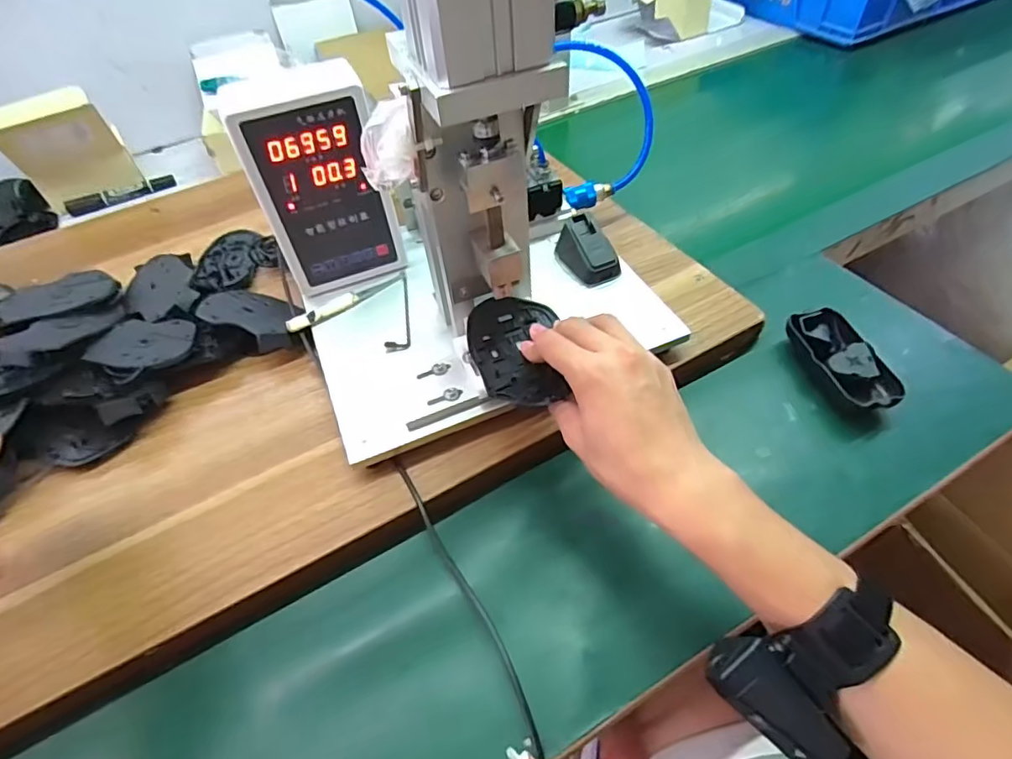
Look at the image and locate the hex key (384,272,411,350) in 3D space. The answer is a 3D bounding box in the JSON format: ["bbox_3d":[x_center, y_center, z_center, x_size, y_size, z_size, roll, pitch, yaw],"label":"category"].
[{"bbox_3d":[-0.101,-0.067,0.512,0.021,0.008,0.102,-8,51,-2],"label":"hex key"}]

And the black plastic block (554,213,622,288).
[{"bbox_3d":[0.078,-0.123,0.524,0.041,0.039,0.060,-24,53,-14],"label":"black plastic block"}]

